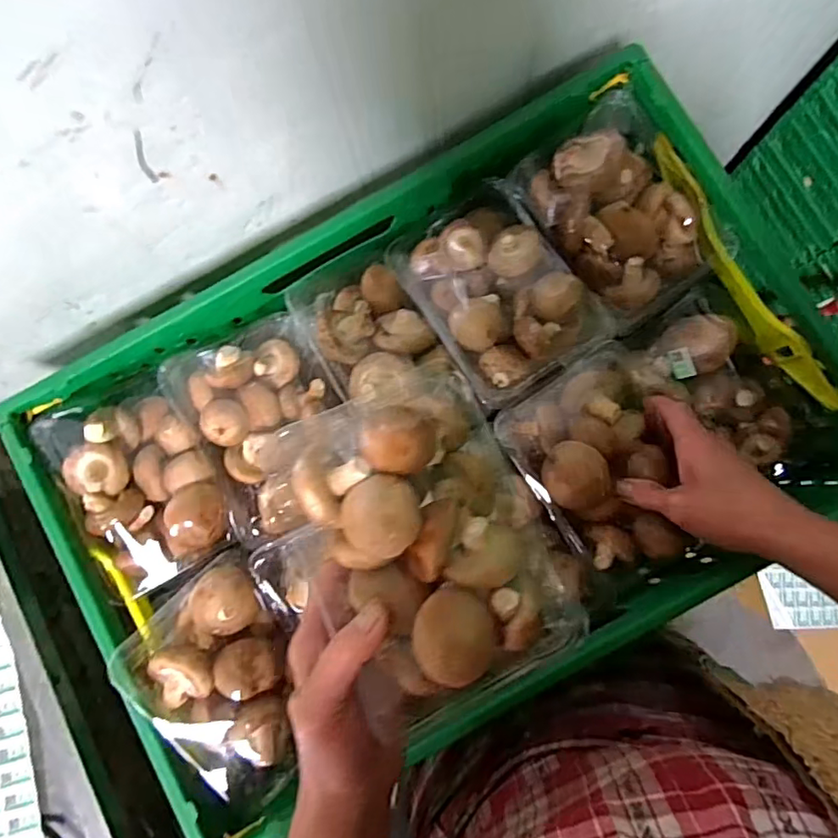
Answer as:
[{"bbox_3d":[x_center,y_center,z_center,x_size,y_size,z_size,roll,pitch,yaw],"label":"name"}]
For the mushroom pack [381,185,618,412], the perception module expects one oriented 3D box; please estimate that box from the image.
[{"bbox_3d":[0.064,-0.110,0.457,0.122,0.046,0.175,-33,82,0],"label":"mushroom pack"}]

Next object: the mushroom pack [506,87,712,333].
[{"bbox_3d":[0.164,-0.172,0.454,0.115,0.046,0.166,-33,82,0],"label":"mushroom pack"}]

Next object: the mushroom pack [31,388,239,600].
[{"bbox_3d":[-0.232,0.052,0.460,0.115,0.054,0.172,-24,82,1],"label":"mushroom pack"}]

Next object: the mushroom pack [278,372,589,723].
[{"bbox_3d":[0.009,0.061,0.293,0.111,0.039,0.161,-22,82,1],"label":"mushroom pack"}]

